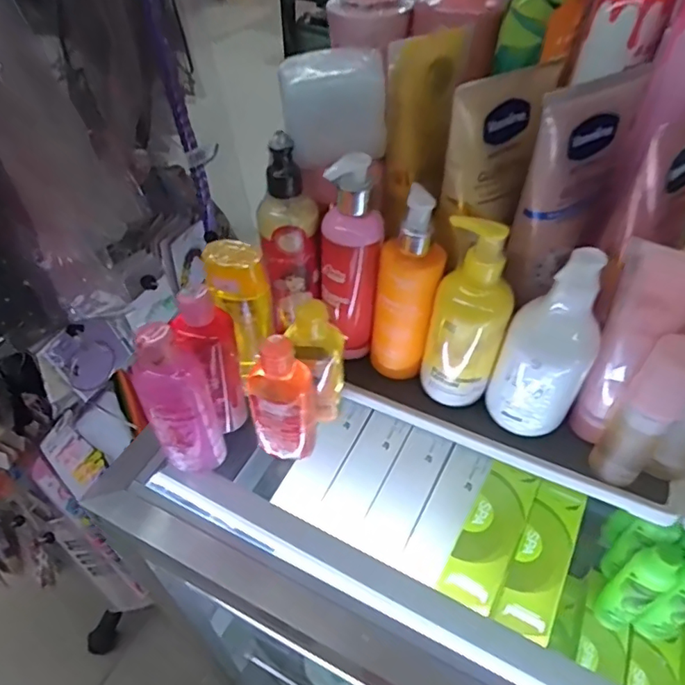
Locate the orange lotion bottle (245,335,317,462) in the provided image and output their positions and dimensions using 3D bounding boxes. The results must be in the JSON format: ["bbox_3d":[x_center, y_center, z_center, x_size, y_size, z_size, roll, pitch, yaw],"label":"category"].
[{"bbox_3d":[-0.045,0.048,0.404,0.045,0.117,0.028,-11,47,-9],"label":"orange lotion bottle"}]

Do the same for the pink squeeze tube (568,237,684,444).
[{"bbox_3d":[0.198,0.010,0.370,0.053,0.158,0.031,26,53,24],"label":"pink squeeze tube"}]

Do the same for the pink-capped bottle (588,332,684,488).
[{"bbox_3d":[0.207,0.050,0.369,0.033,0.122,0.035,33,56,28],"label":"pink-capped bottle"}]

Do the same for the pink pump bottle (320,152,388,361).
[{"bbox_3d":[0.008,-0.064,0.431,0.046,0.172,0.038,5,47,7],"label":"pink pump bottle"}]

